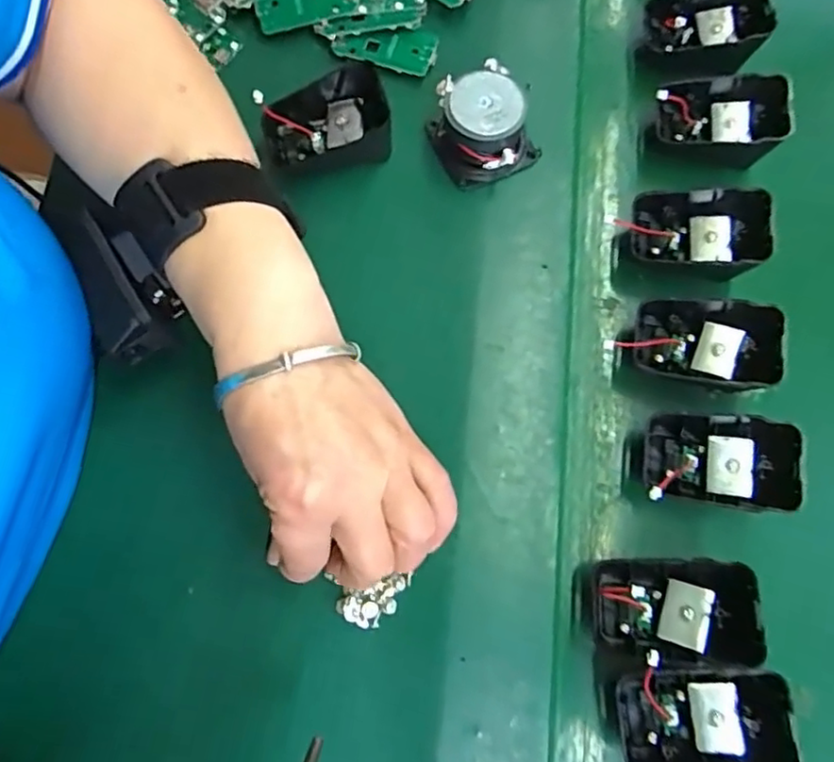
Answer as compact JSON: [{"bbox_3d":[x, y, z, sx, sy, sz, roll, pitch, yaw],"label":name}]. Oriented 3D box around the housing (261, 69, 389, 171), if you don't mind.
[{"bbox_3d":[-0.051,-0.146,0.350,0.070,0.035,0.042,-5,76,0],"label":"housing"}]

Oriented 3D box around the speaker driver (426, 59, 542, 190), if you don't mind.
[{"bbox_3d":[0.036,-0.141,0.349,0.049,0.033,0.050,-24,77,-4],"label":"speaker driver"}]

